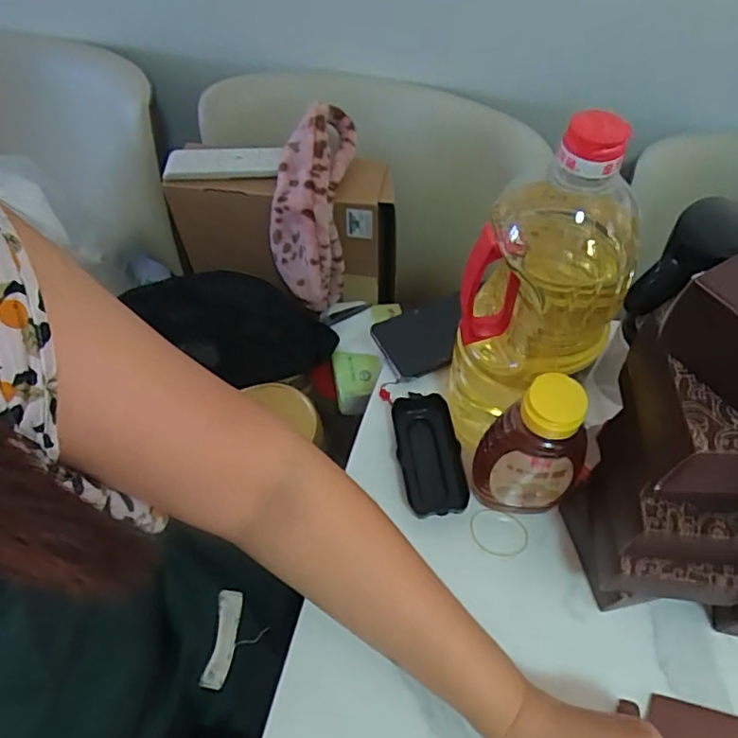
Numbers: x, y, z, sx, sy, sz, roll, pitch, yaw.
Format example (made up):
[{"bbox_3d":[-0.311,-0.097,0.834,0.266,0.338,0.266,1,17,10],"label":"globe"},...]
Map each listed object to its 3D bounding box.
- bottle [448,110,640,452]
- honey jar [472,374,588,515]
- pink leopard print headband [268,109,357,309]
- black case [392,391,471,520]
[{"bbox_3d":[0.126,-0.052,0.425,0.115,0.283,0.089,-10,56,-5],"label":"bottle"},{"bbox_3d":[0.122,0.068,0.425,0.070,0.159,0.051,34,63,22],"label":"honey jar"},{"bbox_3d":[-0.070,-0.183,0.659,0.084,0.232,0.079,8,21,7],"label":"pink leopard print headband"},{"bbox_3d":[0.053,0.078,0.503,0.052,0.030,0.116,-7,56,-3],"label":"black case"}]

